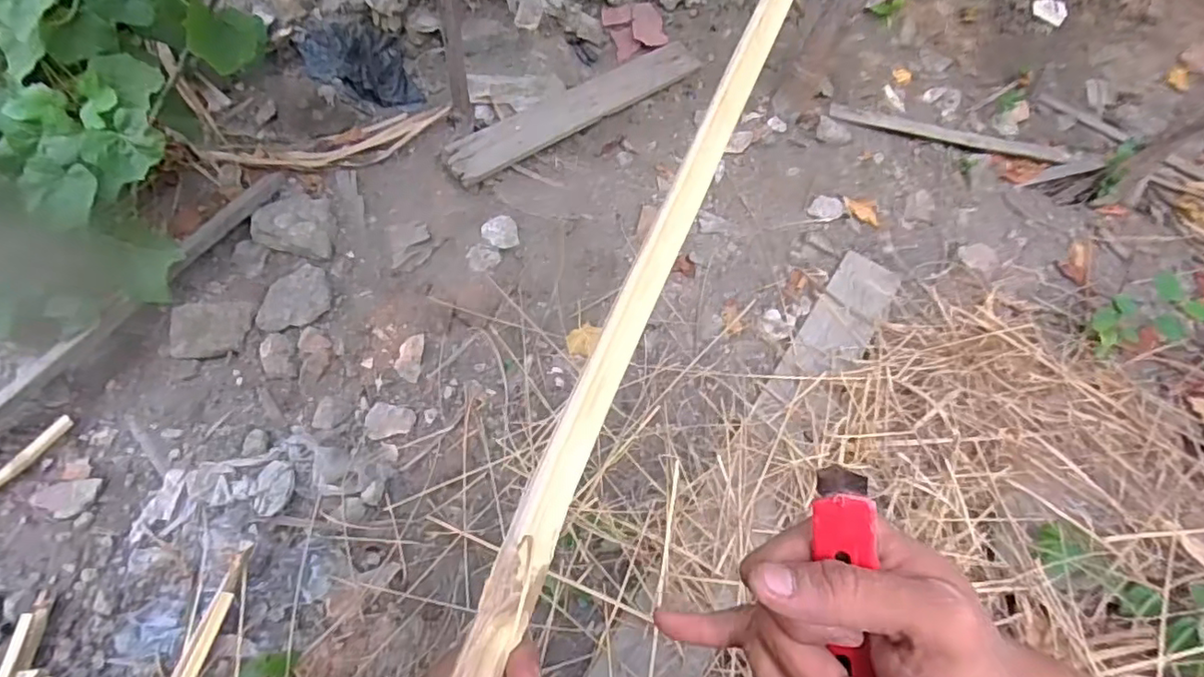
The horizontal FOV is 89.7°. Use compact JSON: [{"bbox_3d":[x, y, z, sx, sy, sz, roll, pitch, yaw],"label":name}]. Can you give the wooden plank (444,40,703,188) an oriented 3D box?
[{"bbox_3d":[-0.035,-0.456,1.183,0.602,0.022,0.088,-34,83,-24],"label":"wooden plank"}]

